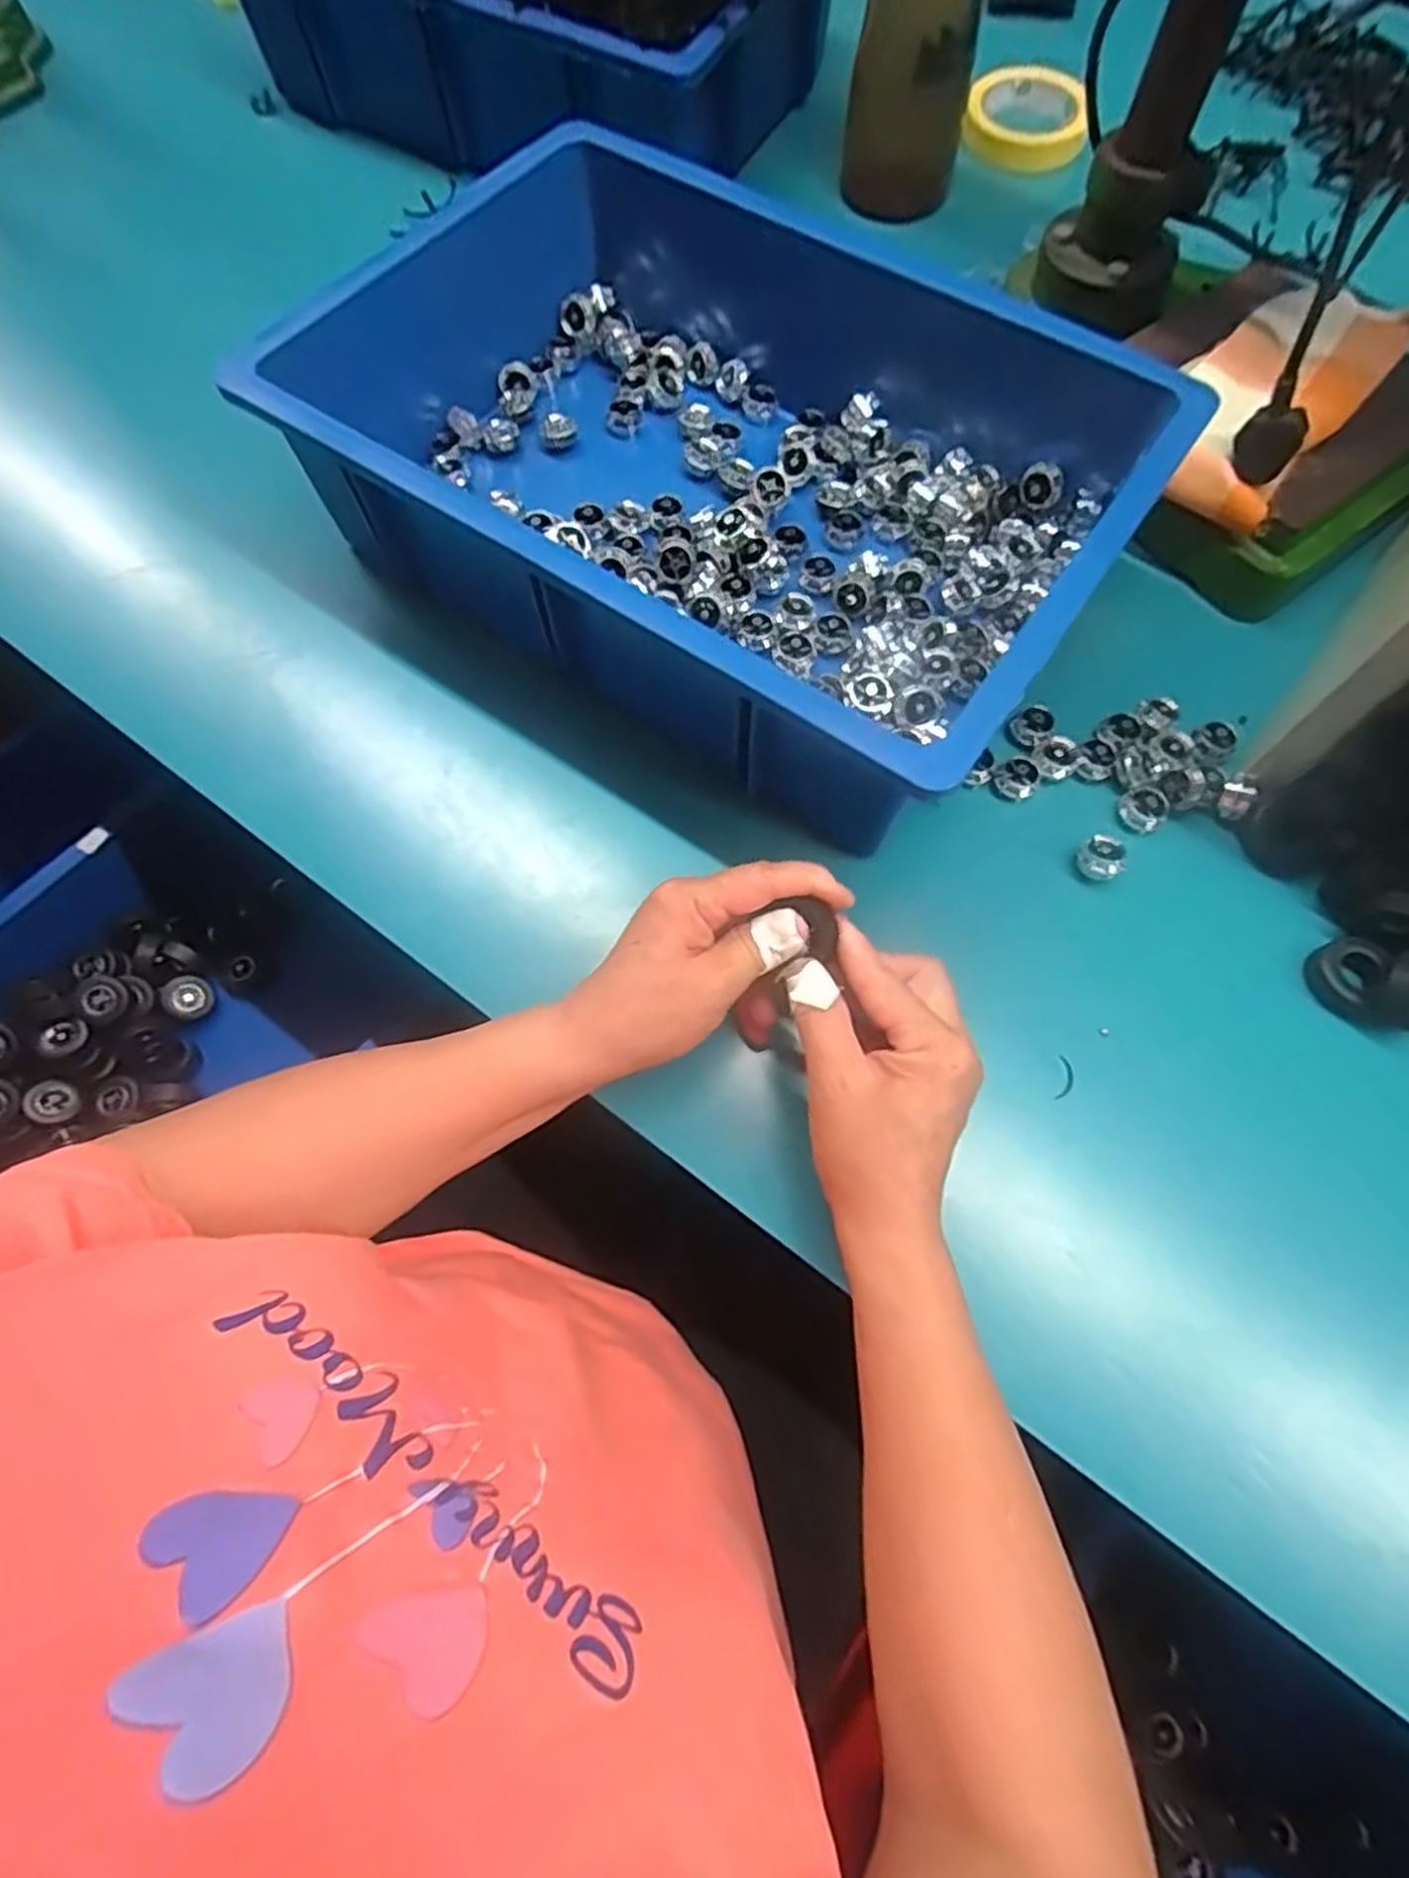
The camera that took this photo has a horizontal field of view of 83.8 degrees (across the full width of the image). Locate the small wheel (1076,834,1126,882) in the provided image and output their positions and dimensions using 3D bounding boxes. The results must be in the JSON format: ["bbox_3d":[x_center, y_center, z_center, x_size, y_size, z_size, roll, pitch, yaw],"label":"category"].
[{"bbox_3d":[0.215,-0.044,0.426,0.022,0.017,0.024,-1,70,2],"label":"small wheel"}]

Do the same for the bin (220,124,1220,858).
[{"bbox_3d":[0.015,-0.286,0.466,0.450,0.120,0.334,34,75,13],"label":"bin"}]

